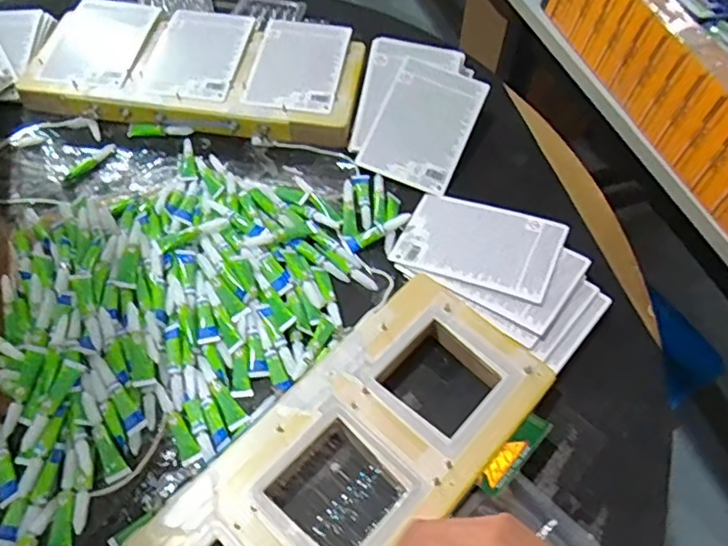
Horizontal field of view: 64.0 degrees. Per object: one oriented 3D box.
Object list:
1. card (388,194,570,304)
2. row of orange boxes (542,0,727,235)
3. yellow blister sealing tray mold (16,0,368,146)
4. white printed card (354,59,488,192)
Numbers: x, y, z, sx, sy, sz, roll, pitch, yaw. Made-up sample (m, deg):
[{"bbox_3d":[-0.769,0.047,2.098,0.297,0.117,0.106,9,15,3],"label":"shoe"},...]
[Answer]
[{"bbox_3d":[0.127,-0.033,0.645,0.170,0.008,0.111,18,55,22],"label":"card"},{"bbox_3d":[0.389,-0.254,0.748,0.064,0.118,0.513,-15,58,-11],"label":"row of orange boxes"},{"bbox_3d":[-0.217,-0.275,0.778,0.424,0.039,0.200,9,57,4],"label":"yellow blister sealing tray mold"},{"bbox_3d":[0.075,-0.187,0.727,0.115,0.008,0.164,23,77,5],"label":"white printed card"}]

